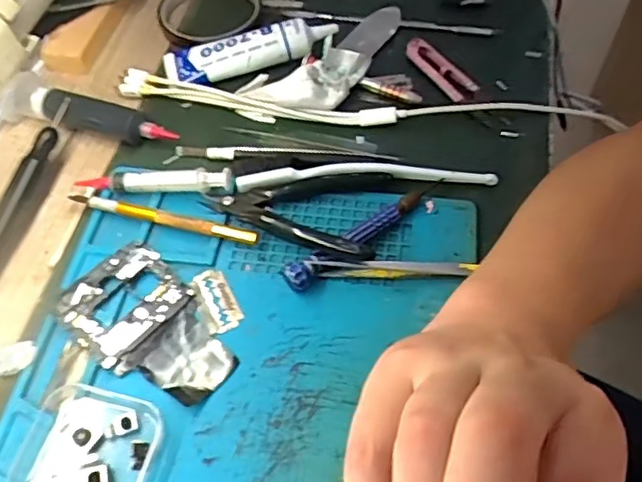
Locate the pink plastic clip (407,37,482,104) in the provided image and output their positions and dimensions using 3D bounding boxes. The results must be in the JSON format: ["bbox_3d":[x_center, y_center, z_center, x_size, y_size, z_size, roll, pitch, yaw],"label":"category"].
[{"bbox_3d":[0.093,-0.131,0.464,0.025,0.010,0.071,-25,59,-15],"label":"pink plastic clip"}]

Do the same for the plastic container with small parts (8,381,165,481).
[{"bbox_3d":[-0.121,0.108,0.309,0.069,0.012,0.063,9,56,7],"label":"plastic container with small parts"}]

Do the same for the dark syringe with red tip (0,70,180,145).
[{"bbox_3d":[-0.167,-0.093,0.444,0.134,0.024,0.036,16,58,12],"label":"dark syringe with red tip"}]

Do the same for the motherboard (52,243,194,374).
[{"bbox_3d":[-0.116,0.035,0.361,0.056,0.007,0.067,35,63,22],"label":"motherboard"}]

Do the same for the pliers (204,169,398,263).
[{"bbox_3d":[-0.017,-0.025,0.386,0.109,0.024,0.076,11,57,9],"label":"pliers"}]

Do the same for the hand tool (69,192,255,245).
[{"bbox_3d":[-0.103,-0.016,0.392,0.130,0.011,0.009,14,57,10],"label":"hand tool"}]

